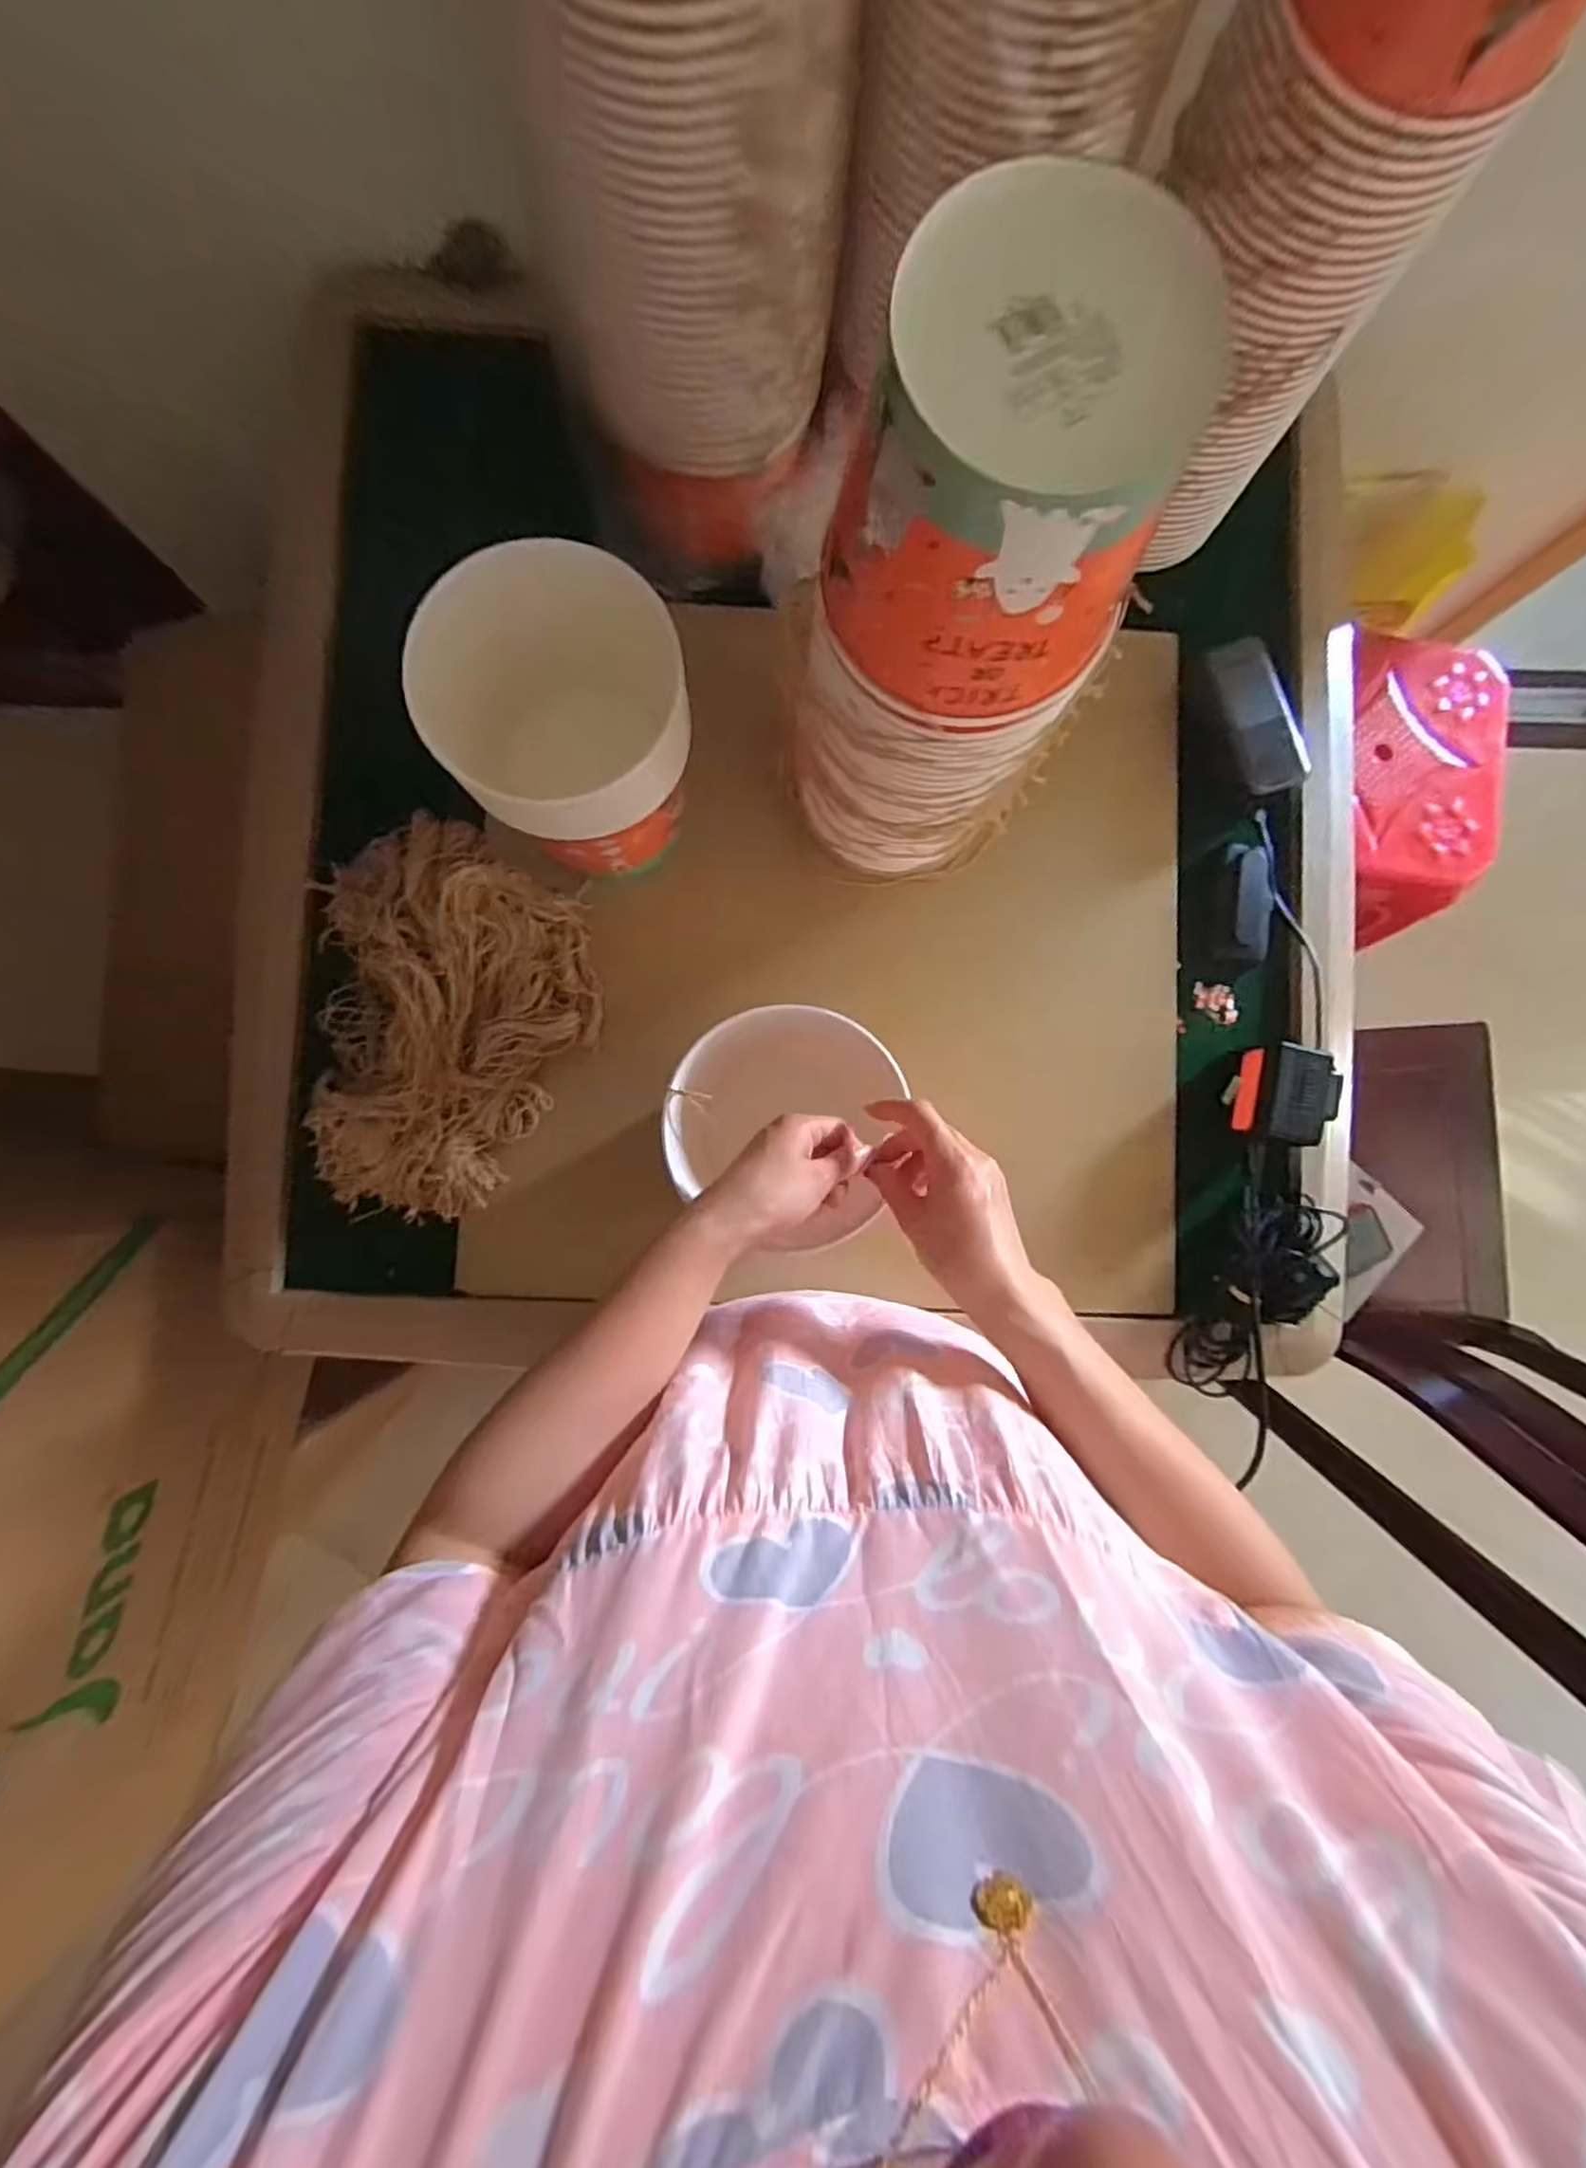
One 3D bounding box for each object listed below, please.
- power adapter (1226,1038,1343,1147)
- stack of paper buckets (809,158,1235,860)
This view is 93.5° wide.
[{"bbox_3d":[0.393,0.011,0.605,0.059,0.064,0.076,8,86,-2],"label":"power adapter"},{"bbox_3d":[0.094,-0.249,0.450,0.144,0.366,0.131,34,85,0],"label":"stack of paper buckets"}]

